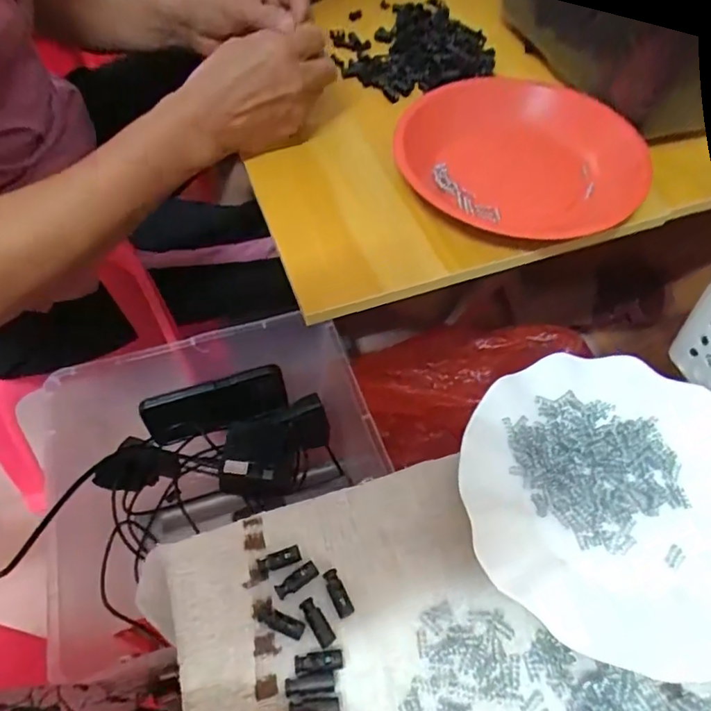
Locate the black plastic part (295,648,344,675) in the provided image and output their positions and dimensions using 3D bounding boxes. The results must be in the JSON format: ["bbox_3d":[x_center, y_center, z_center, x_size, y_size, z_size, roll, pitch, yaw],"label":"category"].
[{"bbox_3d":[-0.018,0.155,0.273,0.024,0.004,0.009,-7,56,-5],"label":"black plastic part"}]

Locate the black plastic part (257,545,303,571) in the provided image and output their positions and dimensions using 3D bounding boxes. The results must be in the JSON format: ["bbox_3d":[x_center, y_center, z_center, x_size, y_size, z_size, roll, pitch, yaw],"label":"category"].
[{"bbox_3d":[-0.042,0.113,0.300,0.024,0.004,0.009,-15,57,-11],"label":"black plastic part"}]

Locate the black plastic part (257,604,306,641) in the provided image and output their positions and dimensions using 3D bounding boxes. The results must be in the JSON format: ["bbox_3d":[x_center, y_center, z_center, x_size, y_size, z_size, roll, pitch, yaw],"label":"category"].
[{"bbox_3d":[-0.040,0.139,0.283,0.026,0.004,0.009,20,58,12],"label":"black plastic part"}]

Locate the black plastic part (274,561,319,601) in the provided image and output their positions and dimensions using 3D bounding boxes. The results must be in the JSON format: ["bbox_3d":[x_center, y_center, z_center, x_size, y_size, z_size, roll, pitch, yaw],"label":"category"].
[{"bbox_3d":[-0.032,0.122,0.294,0.024,0.004,0.010,-31,61,-20],"label":"black plastic part"}]

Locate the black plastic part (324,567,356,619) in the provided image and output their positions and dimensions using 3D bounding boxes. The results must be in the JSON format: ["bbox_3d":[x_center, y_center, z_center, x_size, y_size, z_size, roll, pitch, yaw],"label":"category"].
[{"bbox_3d":[-0.009,0.128,0.291,0.009,0.005,0.024,-23,59,-15],"label":"black plastic part"}]

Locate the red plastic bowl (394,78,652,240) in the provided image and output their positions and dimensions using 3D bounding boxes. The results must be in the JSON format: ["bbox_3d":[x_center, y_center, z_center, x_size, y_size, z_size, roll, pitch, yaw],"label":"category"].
[{"bbox_3d":[0.128,-0.156,0.437,0.192,0.038,0.143,20,72,17],"label":"red plastic bowl"}]

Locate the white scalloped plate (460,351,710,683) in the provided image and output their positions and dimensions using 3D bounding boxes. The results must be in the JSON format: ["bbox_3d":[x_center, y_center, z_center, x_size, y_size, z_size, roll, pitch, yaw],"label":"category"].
[{"bbox_3d":[0.157,0.081,0.315,0.185,0.020,0.177,0,55,0],"label":"white scalloped plate"}]

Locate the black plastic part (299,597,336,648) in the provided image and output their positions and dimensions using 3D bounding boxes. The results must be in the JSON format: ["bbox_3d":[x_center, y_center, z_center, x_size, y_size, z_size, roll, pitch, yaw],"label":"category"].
[{"bbox_3d":[-0.020,0.140,0.283,0.009,0.004,0.025,-30,59,-18],"label":"black plastic part"}]

